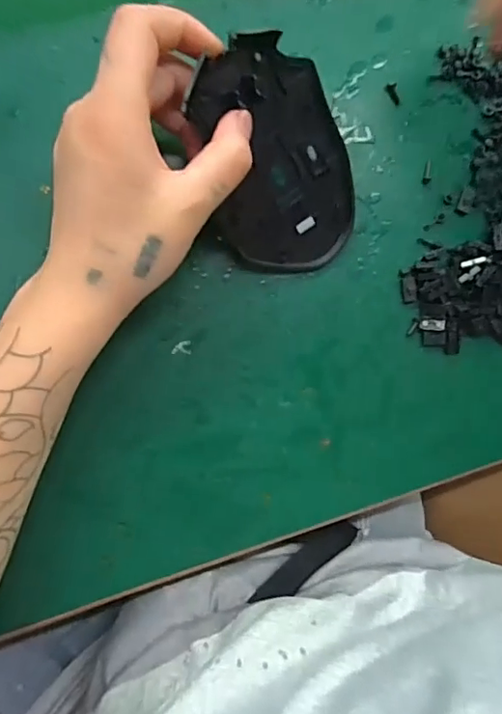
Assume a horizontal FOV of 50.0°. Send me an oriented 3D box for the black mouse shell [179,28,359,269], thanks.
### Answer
[{"bbox_3d":[0.014,-0.098,0.275,0.073,0.011,0.113,-20,120,-10],"label":"black mouse shell"}]

